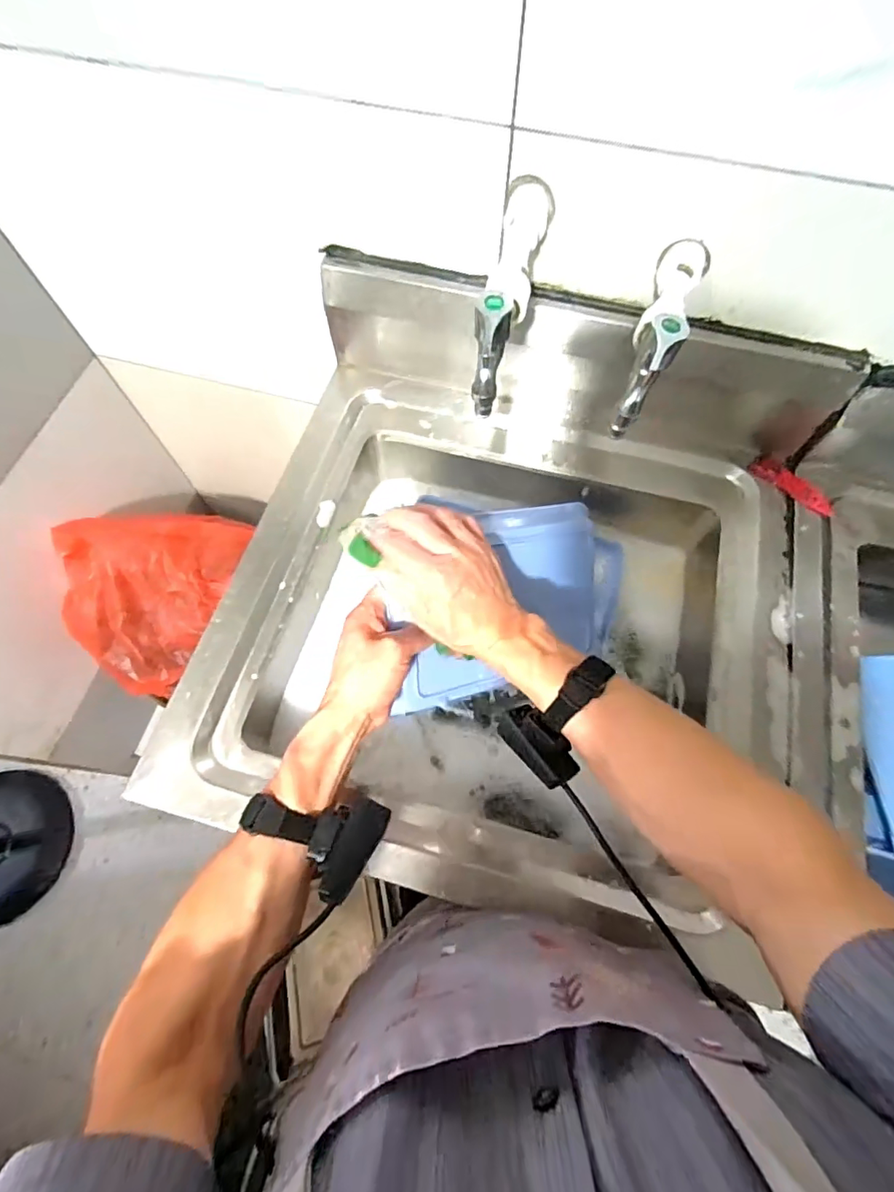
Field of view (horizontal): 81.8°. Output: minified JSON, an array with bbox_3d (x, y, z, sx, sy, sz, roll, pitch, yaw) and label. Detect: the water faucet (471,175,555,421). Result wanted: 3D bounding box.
[{"bbox_3d":[0.058,-0.278,0.463,0.043,0.083,0.234,11,67,5],"label":"water faucet"}]

